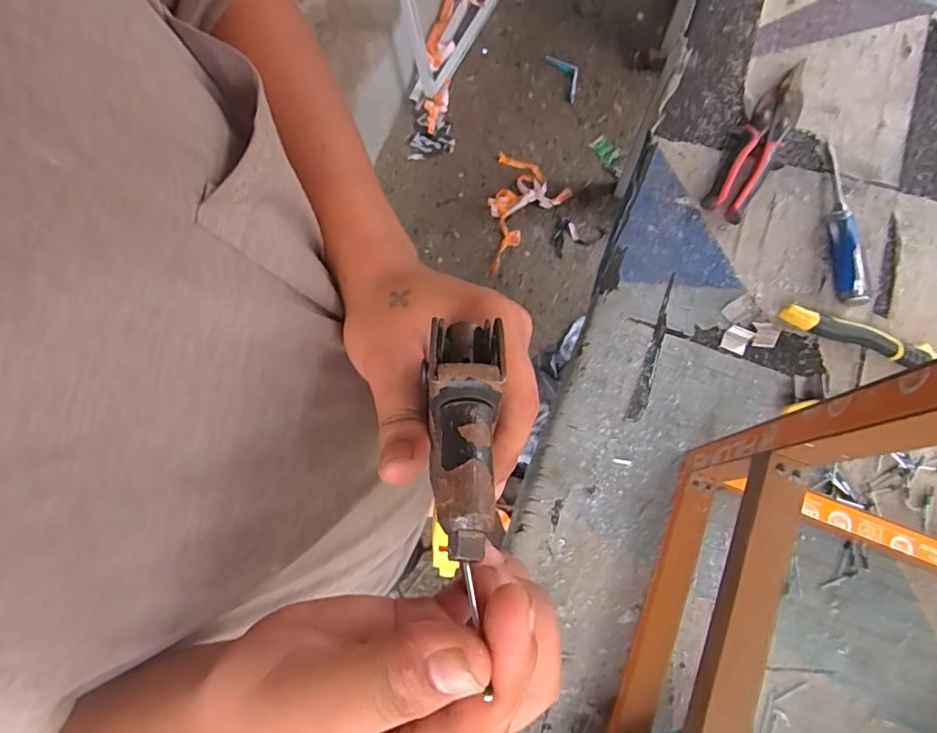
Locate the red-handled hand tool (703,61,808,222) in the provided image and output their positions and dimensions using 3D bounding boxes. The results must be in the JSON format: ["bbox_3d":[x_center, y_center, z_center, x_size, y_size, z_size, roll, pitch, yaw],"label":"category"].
[{"bbox_3d":[0.328,-0.255,0.584,0.045,0.023,0.223,32,77,9],"label":"red-handled hand tool"}]

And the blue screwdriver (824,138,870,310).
[{"bbox_3d":[0.398,-0.158,0.554,0.033,0.023,0.197,2,74,1],"label":"blue screwdriver"}]

